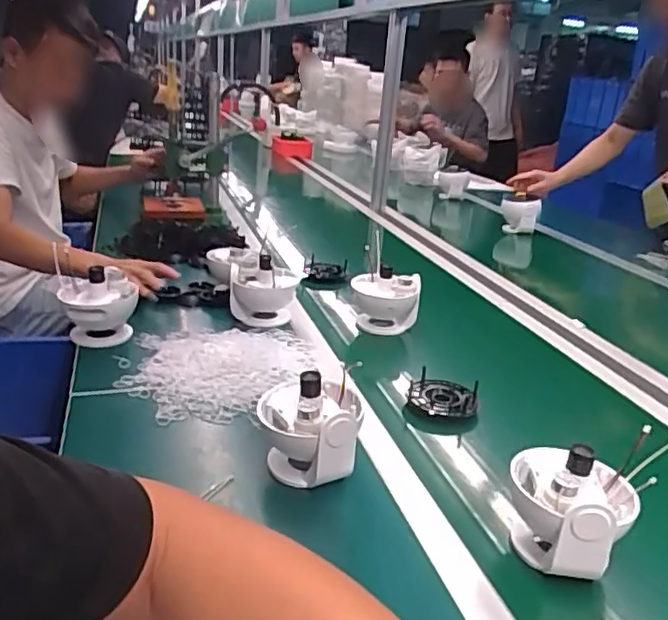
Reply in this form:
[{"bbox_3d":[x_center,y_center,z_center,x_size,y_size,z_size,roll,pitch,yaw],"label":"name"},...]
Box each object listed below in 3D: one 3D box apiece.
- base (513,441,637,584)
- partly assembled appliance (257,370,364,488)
[{"bbox_3d":[0.229,0.194,0.618,0.117,0.108,0.116,13,23,22],"label":"base"},{"bbox_3d":[-0.028,0.128,0.710,0.111,0.109,0.115,3,22,-1],"label":"partly assembled appliance"}]

